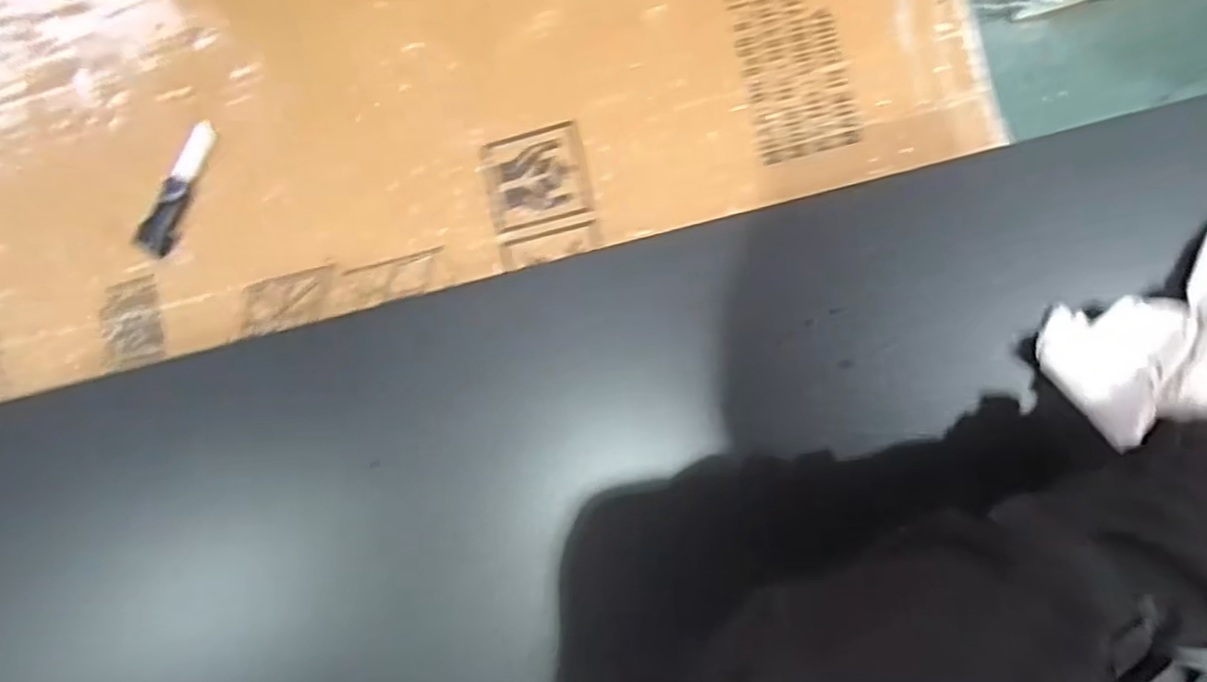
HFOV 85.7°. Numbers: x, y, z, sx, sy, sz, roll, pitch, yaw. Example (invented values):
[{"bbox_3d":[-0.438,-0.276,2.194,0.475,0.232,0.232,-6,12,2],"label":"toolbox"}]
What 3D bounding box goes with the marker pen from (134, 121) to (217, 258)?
[{"bbox_3d":[-0.300,-0.108,0.459,0.021,0.017,0.098,31,94,9],"label":"marker pen"}]

